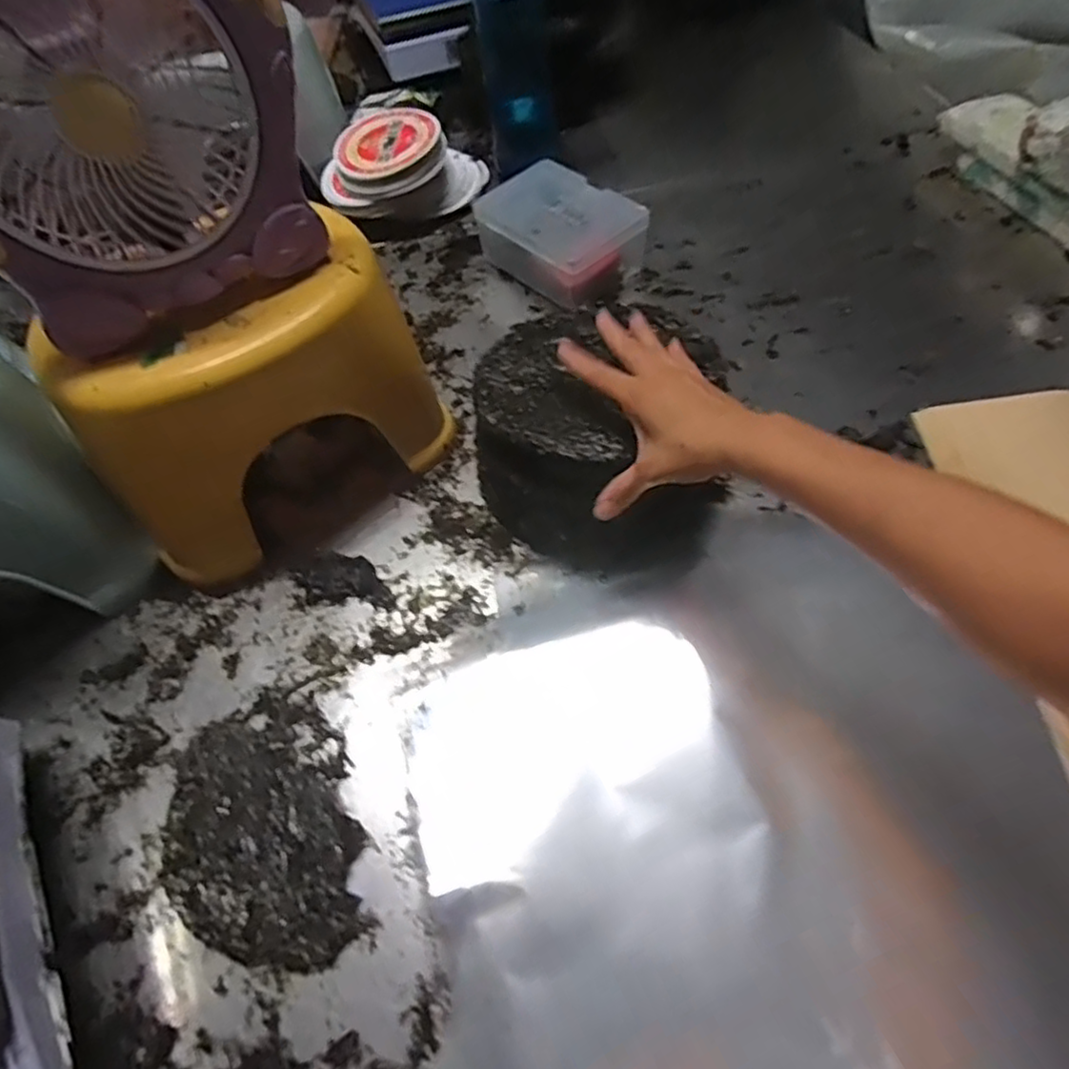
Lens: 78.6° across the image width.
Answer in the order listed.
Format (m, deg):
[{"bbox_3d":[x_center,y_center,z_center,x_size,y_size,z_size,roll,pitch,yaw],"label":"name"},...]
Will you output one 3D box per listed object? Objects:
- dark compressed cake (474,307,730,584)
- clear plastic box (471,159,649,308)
[{"bbox_3d":[0.055,-0.084,0.566,0.213,0.116,0.199,13,58,14],"label":"dark compressed cake"},{"bbox_3d":[0.025,-0.358,0.779,0.185,0.077,0.136,38,66,26],"label":"clear plastic box"}]

